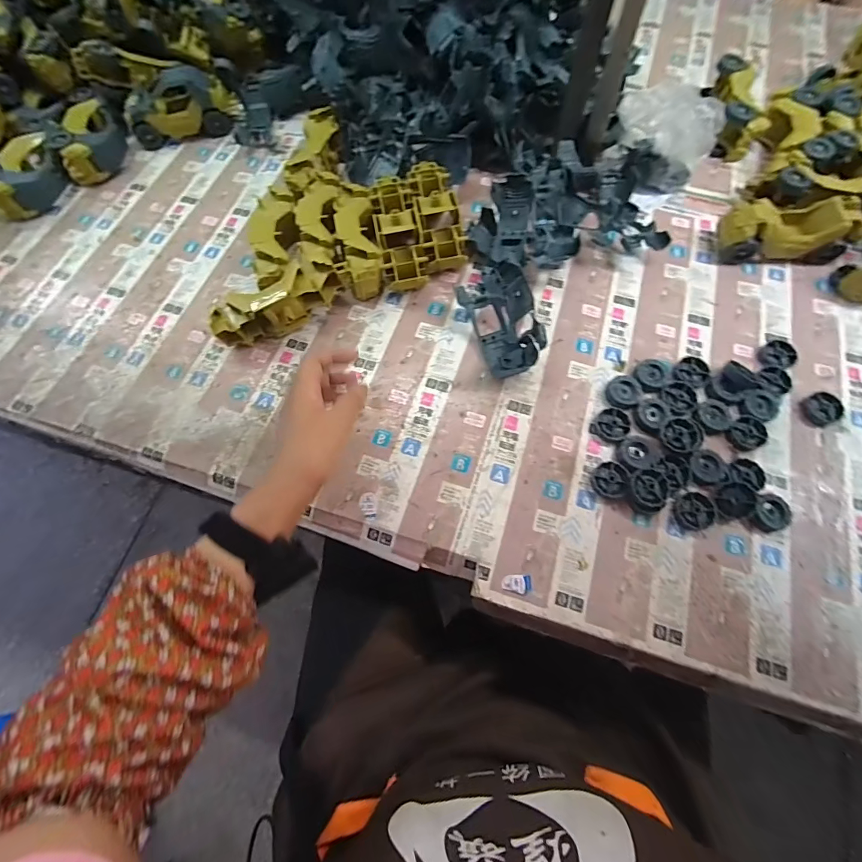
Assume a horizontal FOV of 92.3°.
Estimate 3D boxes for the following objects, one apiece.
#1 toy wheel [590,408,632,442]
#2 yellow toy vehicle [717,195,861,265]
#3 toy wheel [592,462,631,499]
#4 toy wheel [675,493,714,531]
[{"bbox_3d":[0.203,-0.008,0.466,0.038,0.009,0.039,-1,69,2],"label":"toy wheel"},{"bbox_3d":[0.456,-0.256,0.531,0.152,0.059,0.057,3,69,4],"label":"yellow toy vehicle"},{"bbox_3d":[0.192,0.053,0.441,0.036,0.014,0.039,-1,69,2],"label":"toy wheel"},{"bbox_3d":[0.274,0.083,0.431,0.037,0.011,0.036,-1,69,2],"label":"toy wheel"}]

